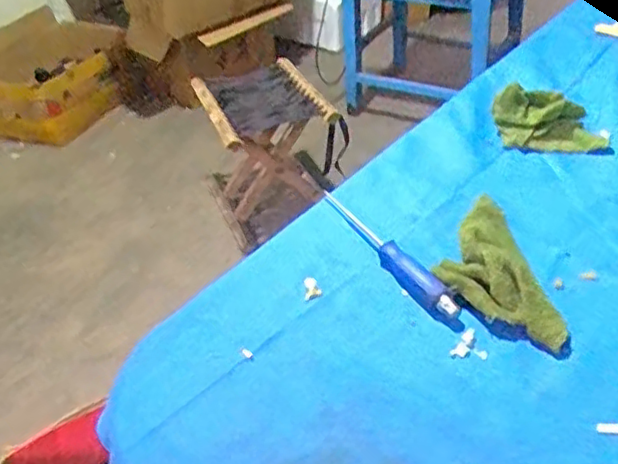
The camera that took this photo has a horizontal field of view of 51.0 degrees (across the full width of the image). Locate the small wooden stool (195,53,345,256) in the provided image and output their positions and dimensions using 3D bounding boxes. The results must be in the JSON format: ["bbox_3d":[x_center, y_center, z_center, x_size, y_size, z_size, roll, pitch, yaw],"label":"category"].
[{"bbox_3d":[-0.097,-0.197,1.612,0.290,0.331,0.300,-16,41,-15],"label":"small wooden stool"}]

